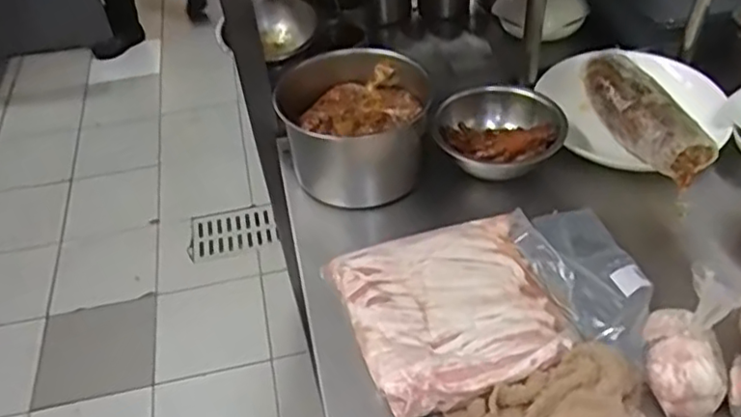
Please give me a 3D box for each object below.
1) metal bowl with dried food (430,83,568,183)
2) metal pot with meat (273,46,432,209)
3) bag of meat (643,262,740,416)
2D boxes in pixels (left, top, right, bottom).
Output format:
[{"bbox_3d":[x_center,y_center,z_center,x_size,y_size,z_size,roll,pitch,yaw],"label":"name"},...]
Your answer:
[{"bbox_3d":[0.170,-0.106,0.882,0.164,0.072,0.127,-1,44,4],"label":"metal bowl with dried food"},{"bbox_3d":[-0.024,-0.110,0.890,0.175,0.128,0.178,-3,44,3],"label":"metal pot with meat"},{"bbox_3d":[0.296,0.118,0.591,0.081,0.124,0.085,25,51,28],"label":"bag of meat"}]

